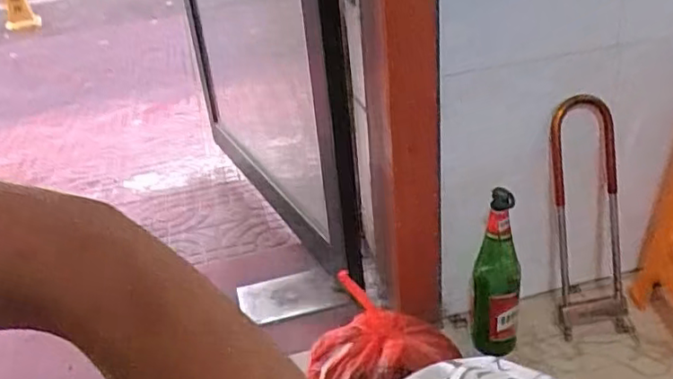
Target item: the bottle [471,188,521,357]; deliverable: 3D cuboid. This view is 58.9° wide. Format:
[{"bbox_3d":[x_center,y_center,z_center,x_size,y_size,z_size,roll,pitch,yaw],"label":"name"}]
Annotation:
[{"bbox_3d":[0.246,0.134,0.920,0.067,0.282,0.063,-2,29,9],"label":"bottle"}]

